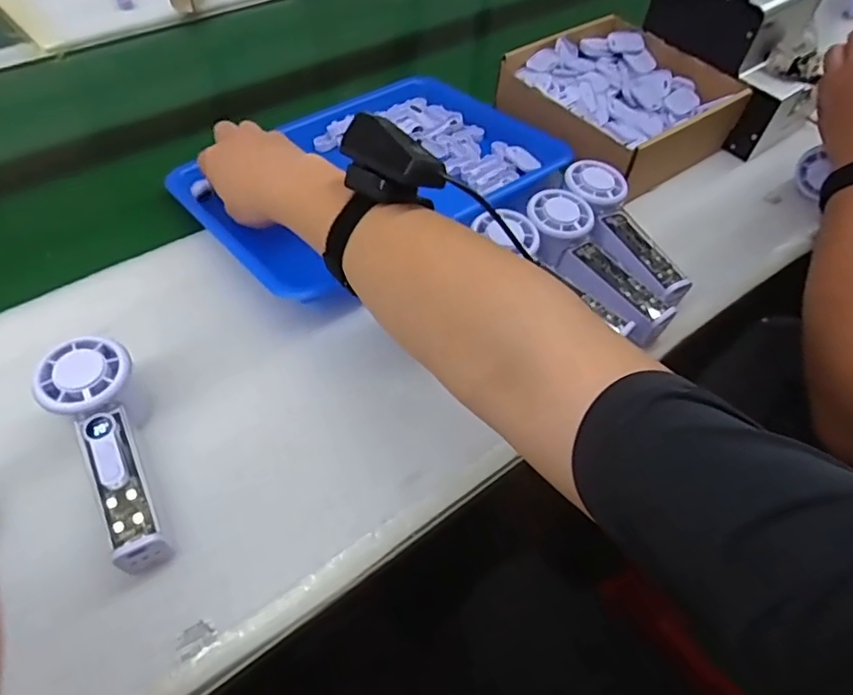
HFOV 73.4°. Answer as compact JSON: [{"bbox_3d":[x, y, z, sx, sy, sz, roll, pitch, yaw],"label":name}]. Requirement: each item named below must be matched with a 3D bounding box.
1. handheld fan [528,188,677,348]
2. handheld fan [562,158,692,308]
[{"bbox_3d":[0.141,-0.071,0.484,0.059,0.042,0.152,-25,59,-19],"label":"handheld fan"},{"bbox_3d":[0.173,-0.106,0.503,0.051,0.030,0.156,-14,56,-13],"label":"handheld fan"}]

